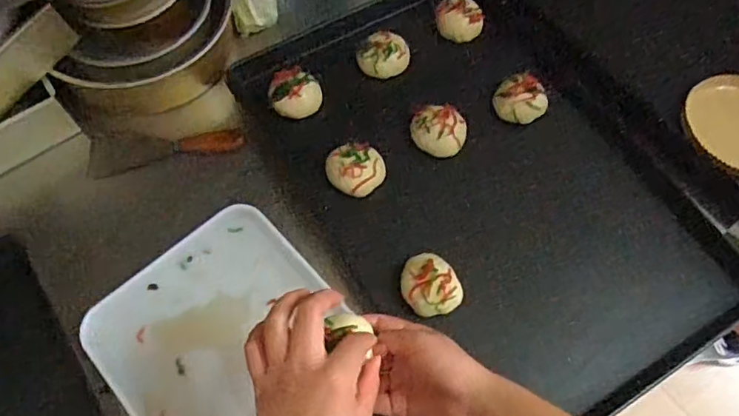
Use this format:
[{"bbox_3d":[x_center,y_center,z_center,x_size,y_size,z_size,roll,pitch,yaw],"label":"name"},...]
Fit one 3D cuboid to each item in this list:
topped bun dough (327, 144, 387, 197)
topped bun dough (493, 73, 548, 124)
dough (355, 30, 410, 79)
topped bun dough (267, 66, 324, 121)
[{"bbox_3d":[-0.016,-0.047,0.701,0.066,0.025,0.060,1,65,-1],"label":"topped bun dough"},{"bbox_3d":[0.196,-0.142,0.751,0.069,0.044,0.056,19,66,7],"label":"topped bun dough"},{"bbox_3d":[0.019,-0.205,0.790,0.071,0.043,0.062,-33,70,-16],"label":"dough"},{"bbox_3d":[-0.096,-0.151,0.752,0.067,0.031,0.065,1,65,-1],"label":"topped bun dough"}]

